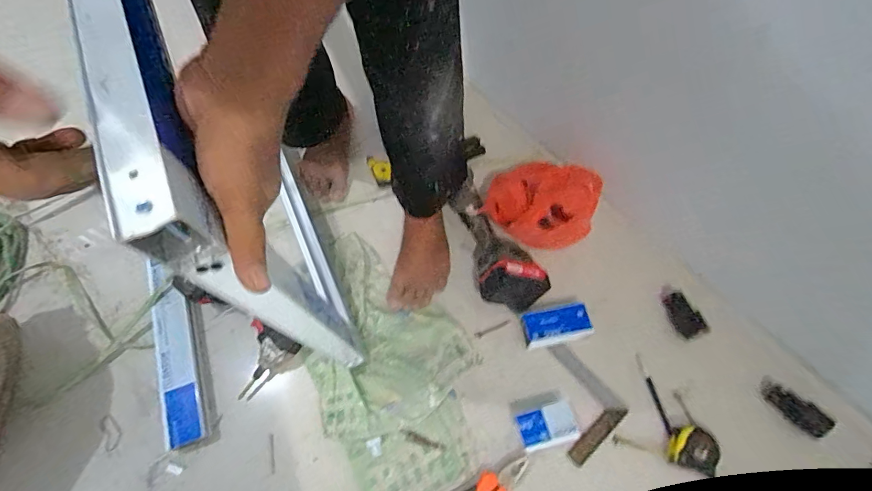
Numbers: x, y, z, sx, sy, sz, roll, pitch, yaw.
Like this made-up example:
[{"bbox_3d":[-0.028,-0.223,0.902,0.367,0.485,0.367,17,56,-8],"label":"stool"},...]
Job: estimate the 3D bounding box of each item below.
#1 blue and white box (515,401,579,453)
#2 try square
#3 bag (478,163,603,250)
[{"bbox_3d":[0.182,0.297,0.692,0.090,0.028,0.061,-12,66,-7],"label":"blue and white box"},{"bbox_3d":[0.233,0.265,0.726,0.120,0.028,0.169,-32,69,-15],"label":"try square"},{"bbox_3d":[0.194,-0.087,0.808,0.189,0.186,0.132,14,65,5],"label":"bag"}]

